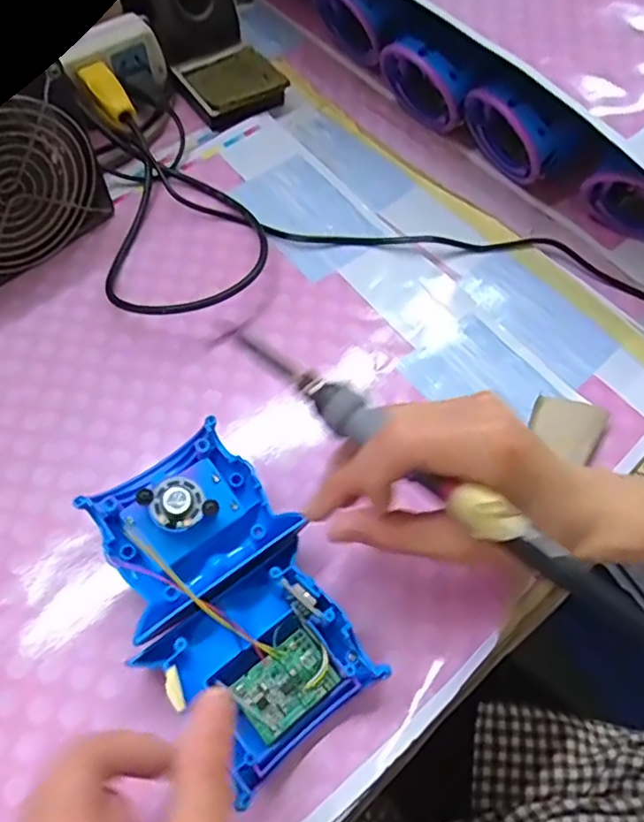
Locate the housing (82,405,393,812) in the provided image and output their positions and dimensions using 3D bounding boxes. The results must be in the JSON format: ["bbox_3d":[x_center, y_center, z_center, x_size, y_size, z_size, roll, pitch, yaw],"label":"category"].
[{"bbox_3d":[-0.047,0.084,0.287,0.085,0.030,0.151,-31,67,-17],"label":"housing"}]

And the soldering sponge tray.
[{"bbox_3d":[-0.075,-0.268,0.489,0.073,0.021,0.069,-27,66,-15],"label":"soldering sponge tray"}]

